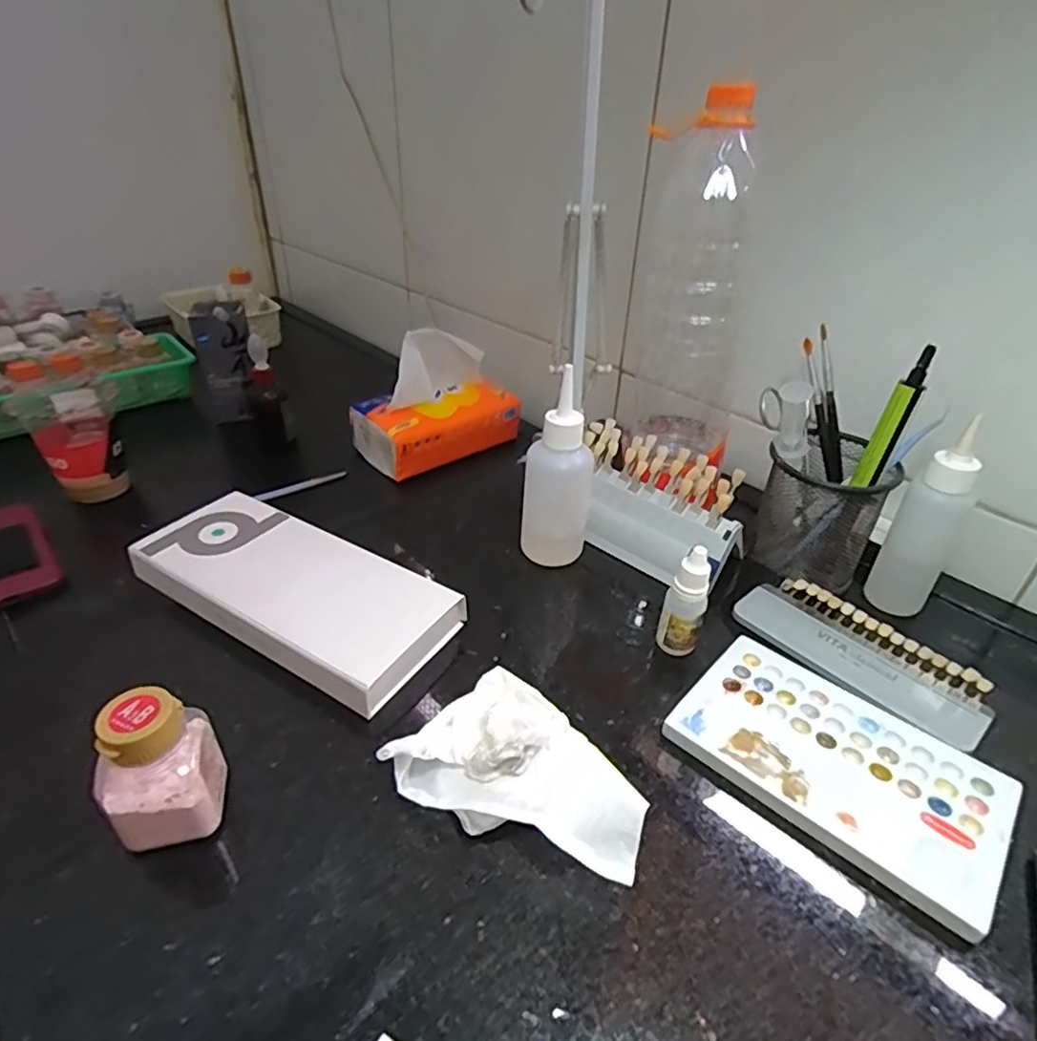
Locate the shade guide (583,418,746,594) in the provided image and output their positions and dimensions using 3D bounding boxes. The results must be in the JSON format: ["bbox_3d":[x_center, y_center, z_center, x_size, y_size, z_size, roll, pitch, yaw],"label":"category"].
[{"bbox_3d":[0.097,-0.014,0.461,0.135,0.069,0.062,25,40,29],"label":"shade guide"}]

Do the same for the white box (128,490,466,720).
[{"bbox_3d":[-0.149,0.045,0.408,0.214,0.031,0.098,20,39,22],"label":"white box"}]

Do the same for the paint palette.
[{"bbox_3d":[0.168,0.125,0.328,0.152,0.009,0.096,30,43,32],"label":"paint palette"}]

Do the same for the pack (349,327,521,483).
[{"bbox_3d":[-0.091,-0.145,0.714,0.180,0.129,0.093,-22,43,-31],"label":"pack"}]

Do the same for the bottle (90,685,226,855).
[{"bbox_3d":[-0.161,0.111,0.280,0.044,0.080,0.040,-10,27,-17],"label":"bottle"}]

